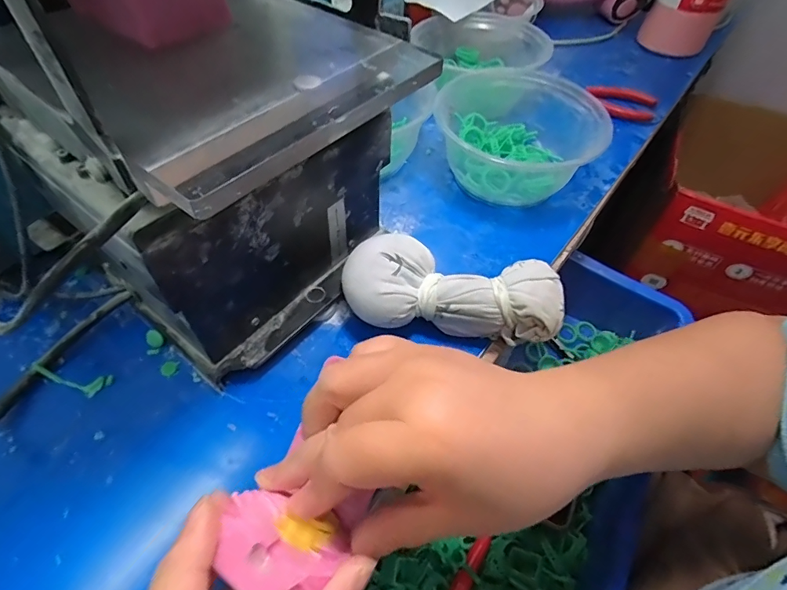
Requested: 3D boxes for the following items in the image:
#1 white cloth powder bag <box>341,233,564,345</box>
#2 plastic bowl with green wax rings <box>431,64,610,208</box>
[{"bbox_3d":[0.039,-0.003,0.281,0.136,0.046,0.058,4,52,0],"label":"white cloth powder bag"},{"bbox_3d":[0.102,-0.135,0.376,0.134,0.065,0.120,19,53,12],"label":"plastic bowl with green wax rings"}]

